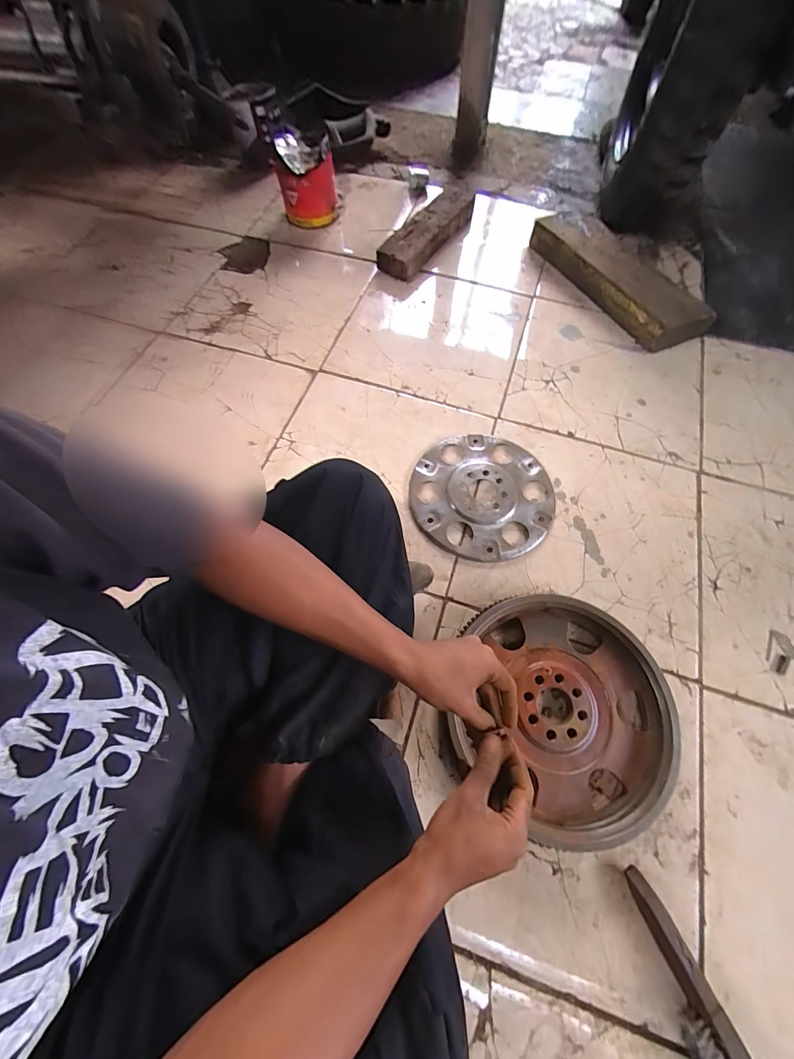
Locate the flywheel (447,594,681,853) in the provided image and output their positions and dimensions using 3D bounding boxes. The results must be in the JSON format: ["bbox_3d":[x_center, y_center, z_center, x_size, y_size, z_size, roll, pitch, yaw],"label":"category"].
[{"bbox_3d":[0.234,0.257,0.540,0.287,0.068,0.315,0,66,0],"label":"flywheel"}]

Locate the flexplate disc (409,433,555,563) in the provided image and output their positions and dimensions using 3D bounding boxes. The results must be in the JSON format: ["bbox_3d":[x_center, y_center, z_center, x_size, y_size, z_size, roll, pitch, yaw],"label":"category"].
[{"bbox_3d":[0.163,-0.069,0.713,0.261,0.026,0.274,0,66,0],"label":"flexplate disc"}]

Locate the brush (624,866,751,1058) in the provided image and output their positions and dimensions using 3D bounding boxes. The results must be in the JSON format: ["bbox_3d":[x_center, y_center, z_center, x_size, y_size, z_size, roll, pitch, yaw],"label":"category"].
[{"bbox_3d":[0.335,0.538,0.426,0.053,0.039,0.241,-22,67,-9],"label":"brush"}]

